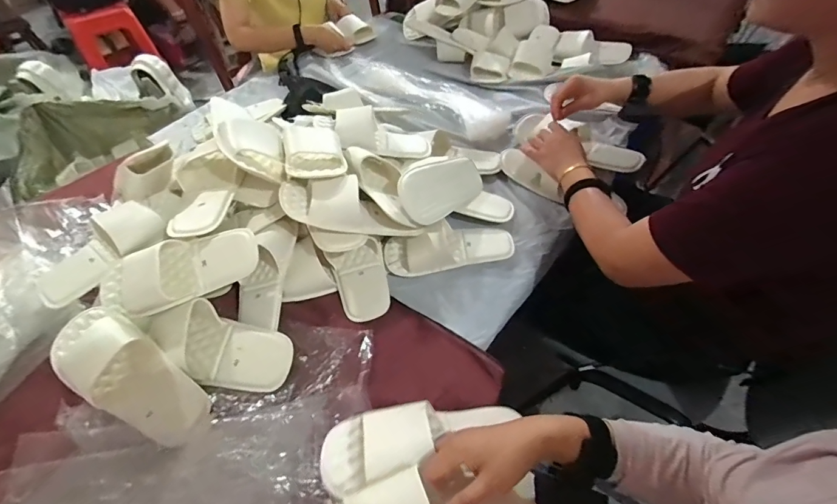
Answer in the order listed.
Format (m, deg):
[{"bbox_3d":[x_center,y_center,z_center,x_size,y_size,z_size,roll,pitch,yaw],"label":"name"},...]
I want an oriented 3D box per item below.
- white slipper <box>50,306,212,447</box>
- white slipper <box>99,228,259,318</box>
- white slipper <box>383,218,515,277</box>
[{"bbox_3d":[-0.394,0.168,0.541,0.241,0.048,0.102,36,58,5],"label":"white slipper"},{"bbox_3d":[-0.359,0.030,0.601,0.236,0.068,0.093,-19,92,-5],"label":"white slipper"},{"bbox_3d":[0.056,-0.015,0.705,0.233,0.053,0.081,-8,50,-4],"label":"white slipper"}]

